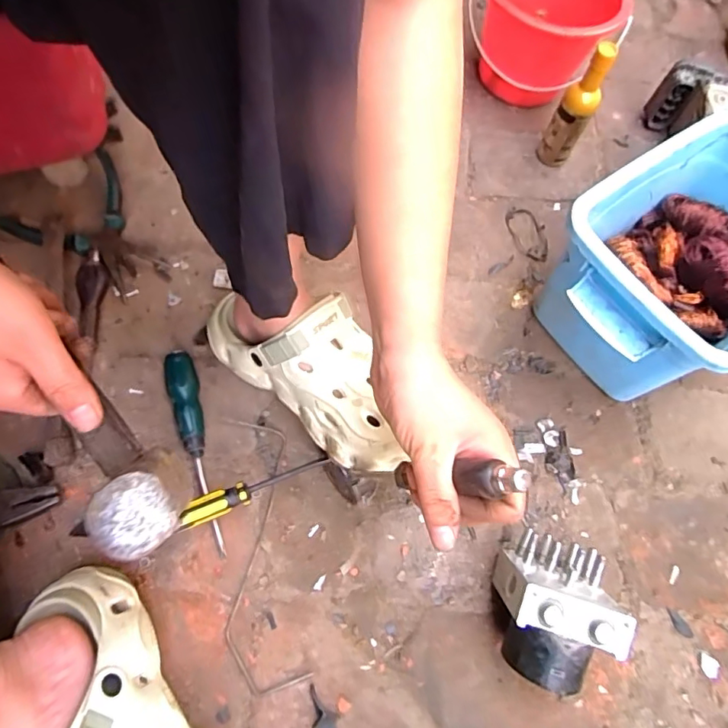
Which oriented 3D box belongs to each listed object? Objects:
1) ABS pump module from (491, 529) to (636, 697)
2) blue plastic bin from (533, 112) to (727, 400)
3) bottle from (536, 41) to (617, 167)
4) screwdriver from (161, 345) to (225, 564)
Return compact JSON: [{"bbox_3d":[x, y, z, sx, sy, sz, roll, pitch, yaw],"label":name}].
[{"bbox_3d":[0.158,0.204,0.432,0.085,0.092,0.111,17,69,4],"label":"ABS pump module"},{"bbox_3d":[0.319,-0.092,0.540,0.288,0.163,0.195,-34,73,-17],"label":"blue plastic bin"},{"bbox_3d":[0.255,-0.307,0.629,0.044,0.157,0.035,27,67,7],"label":"bottle"},{"bbox_3d":[-0.157,0.083,0.494,0.028,0.028,0.194,-16,74,-8],"label":"screwdriver"}]

